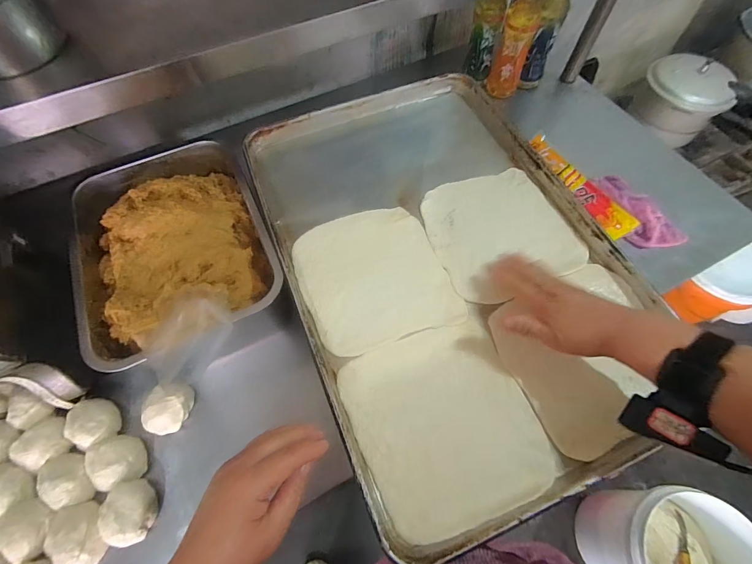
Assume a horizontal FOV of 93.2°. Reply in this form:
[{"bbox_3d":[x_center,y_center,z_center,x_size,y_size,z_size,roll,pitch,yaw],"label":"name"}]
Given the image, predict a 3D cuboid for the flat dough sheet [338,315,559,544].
[{"bbox_3d":[0.073,0.152,0.390,0.183,0.014,0.194,-20,64,-9],"label":"flat dough sheet"}]

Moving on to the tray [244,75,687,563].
[{"bbox_3d":[0.088,-0.045,0.477,0.391,0.036,0.591,-21,65,-9],"label":"tray"}]

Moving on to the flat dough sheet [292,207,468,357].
[{"bbox_3d":[-0.005,-0.010,0.466,0.178,0.010,0.189,-19,64,-8],"label":"flat dough sheet"}]

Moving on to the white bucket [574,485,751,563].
[{"bbox_3d":[0.759,0.717,0.940,0.310,0.323,0.290,0,63,1],"label":"white bucket"}]

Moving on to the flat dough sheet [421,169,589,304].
[{"bbox_3d":[0.166,-0.074,0.492,0.187,0.009,0.191,-22,63,-10],"label":"flat dough sheet"}]

